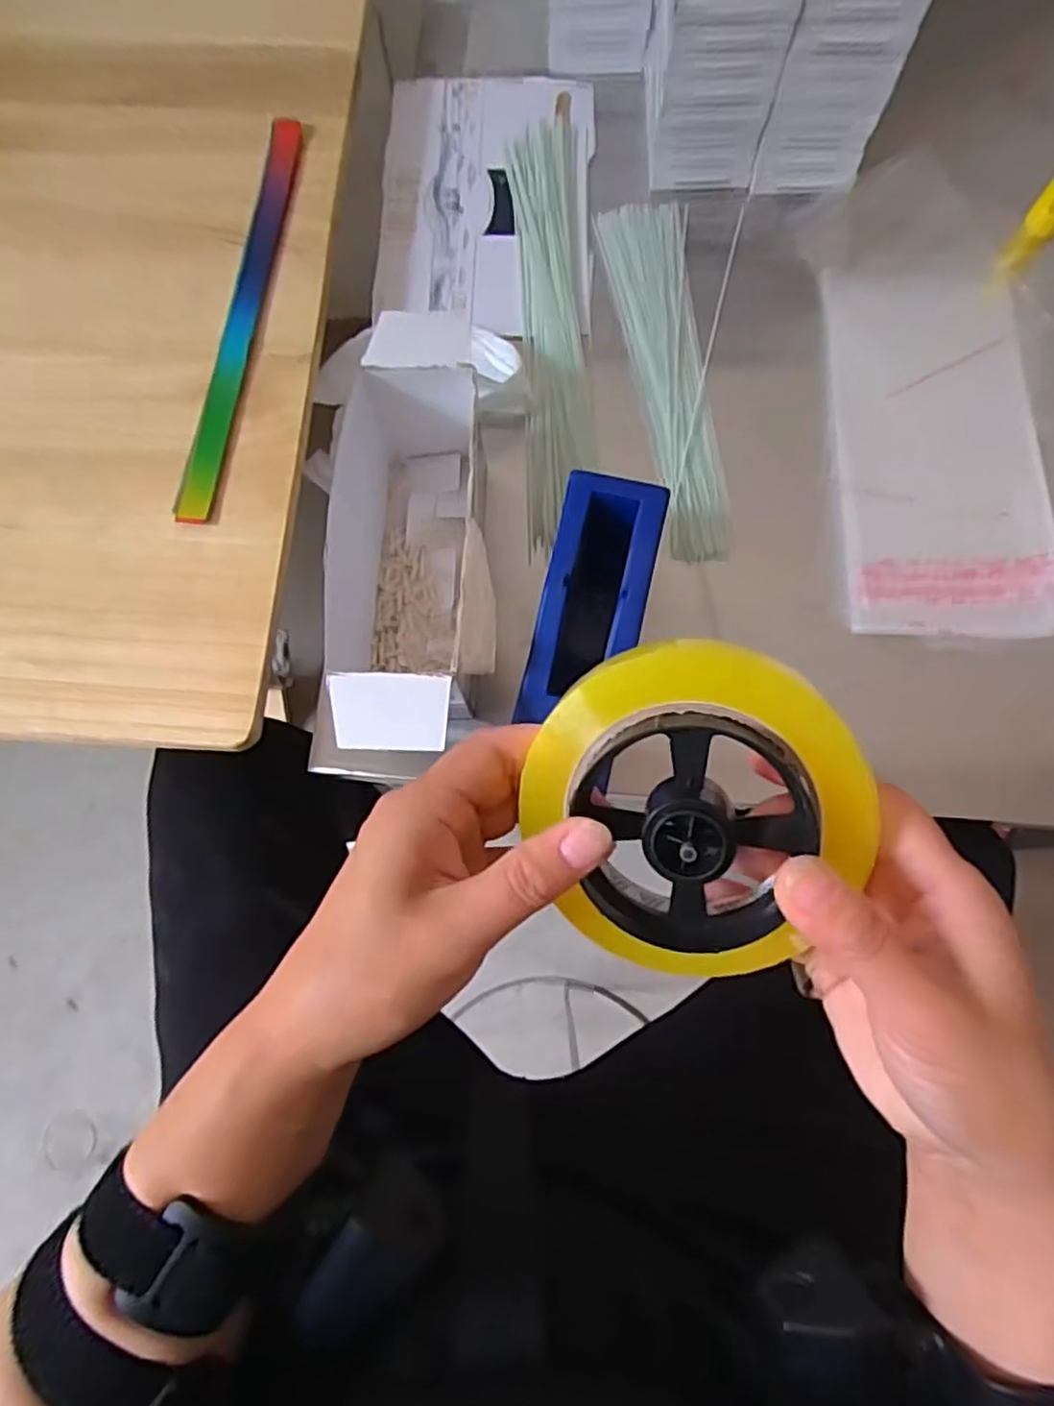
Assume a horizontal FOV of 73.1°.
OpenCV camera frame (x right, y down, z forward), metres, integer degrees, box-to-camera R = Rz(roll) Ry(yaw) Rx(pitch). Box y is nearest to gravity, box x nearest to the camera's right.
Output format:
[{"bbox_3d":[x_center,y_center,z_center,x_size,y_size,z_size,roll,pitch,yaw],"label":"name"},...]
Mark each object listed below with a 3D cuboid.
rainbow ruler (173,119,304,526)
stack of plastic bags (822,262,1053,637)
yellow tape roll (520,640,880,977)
[{"bbox_3d":[-0.210,-0.293,0.527,0.025,0.005,0.347,6,76,3],"label":"rainbow ruler"},{"bbox_3d":[0.313,-0.204,0.547,0.152,0.014,0.313,3,76,2],"label":"stack of plastic bags"},{"bbox_3d":[0.055,0.035,0.239,0.106,0.048,0.106,2,99,11],"label":"yellow tape roll"}]

